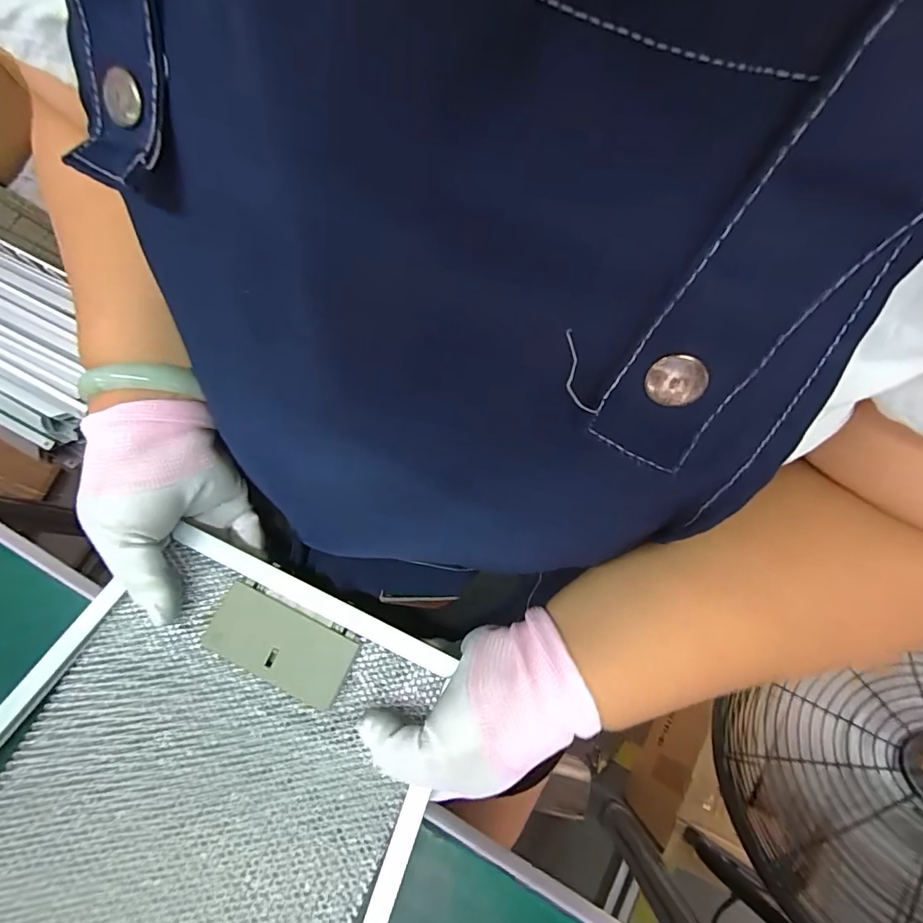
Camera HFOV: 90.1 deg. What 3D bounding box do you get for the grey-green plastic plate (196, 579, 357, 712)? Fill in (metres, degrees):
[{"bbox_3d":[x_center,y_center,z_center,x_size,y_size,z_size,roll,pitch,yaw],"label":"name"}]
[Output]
[{"bbox_3d":[-0.106,0.107,0.268,0.085,0.004,0.040,25,78,7],"label":"grey-green plastic plate"}]

